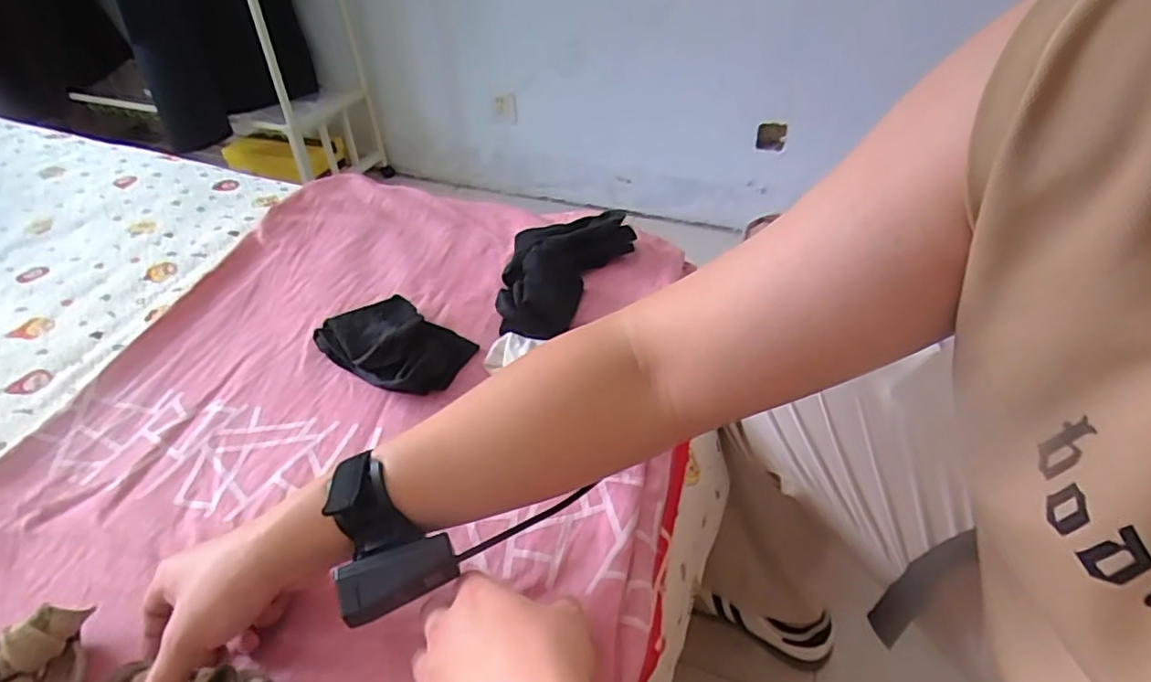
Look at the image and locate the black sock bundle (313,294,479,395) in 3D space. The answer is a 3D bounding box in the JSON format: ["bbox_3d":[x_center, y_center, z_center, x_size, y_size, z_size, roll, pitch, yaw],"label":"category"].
[{"bbox_3d":[-0.182,-0.005,0.607,0.150,0.054,0.102,25,49,24],"label":"black sock bundle"}]

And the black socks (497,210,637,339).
[{"bbox_3d":[-0.009,-0.077,0.680,0.138,0.059,0.197,3,44,3],"label":"black socks"}]

